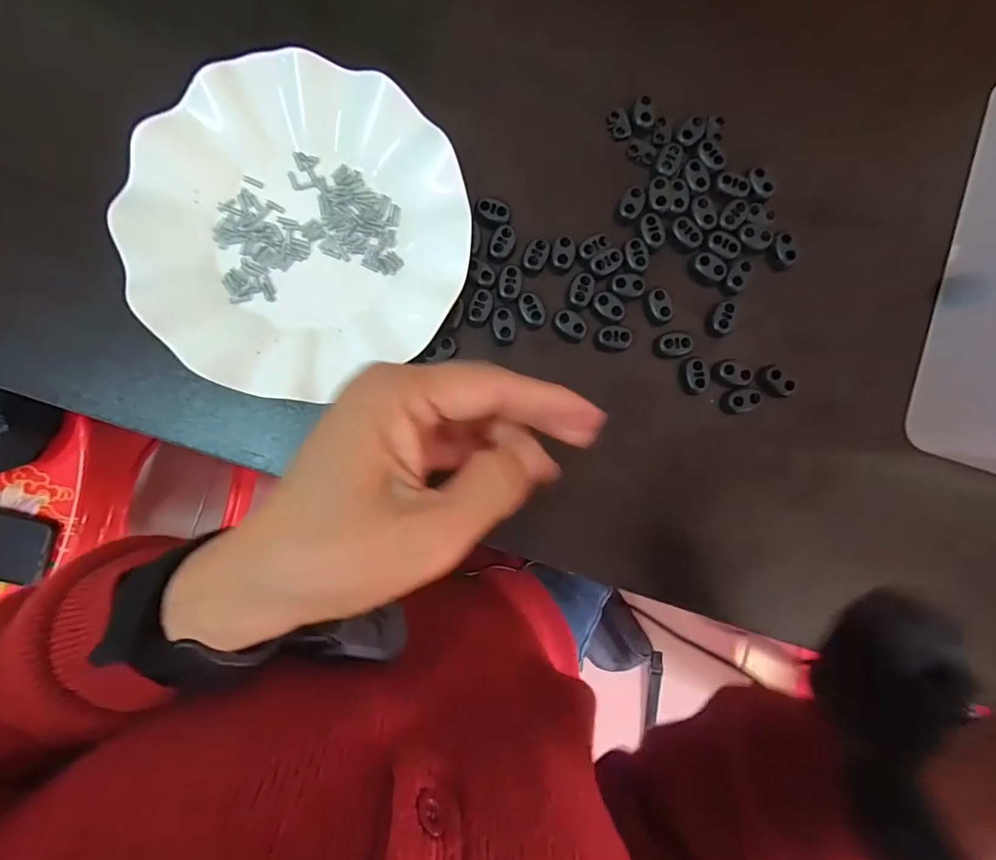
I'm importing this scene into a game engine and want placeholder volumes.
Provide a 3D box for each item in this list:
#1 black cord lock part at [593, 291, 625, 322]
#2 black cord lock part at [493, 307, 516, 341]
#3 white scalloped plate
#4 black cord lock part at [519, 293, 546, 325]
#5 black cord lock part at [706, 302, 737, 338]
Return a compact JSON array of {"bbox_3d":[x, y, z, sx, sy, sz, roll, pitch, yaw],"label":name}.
[{"bbox_3d":[0.066,-0.073,0.282,0.020,0.004,0.012,42,87,-1],"label":"black cord lock part"},{"bbox_3d":[0.004,-0.063,0.280,0.013,0.009,0.019,-2,89,-3],"label":"black cord lock part"},{"bbox_3d":[-0.110,-0.113,0.264,0.176,0.019,0.175,0,89,-3],"label":"white scalloped plate"},{"bbox_3d":[0.020,-0.071,0.279,0.012,0.005,0.019,-29,90,-3],"label":"black cord lock part"},{"bbox_3d":[0.135,-0.067,0.286,0.012,0.010,0.019,16,88,-2],"label":"black cord lock part"}]

